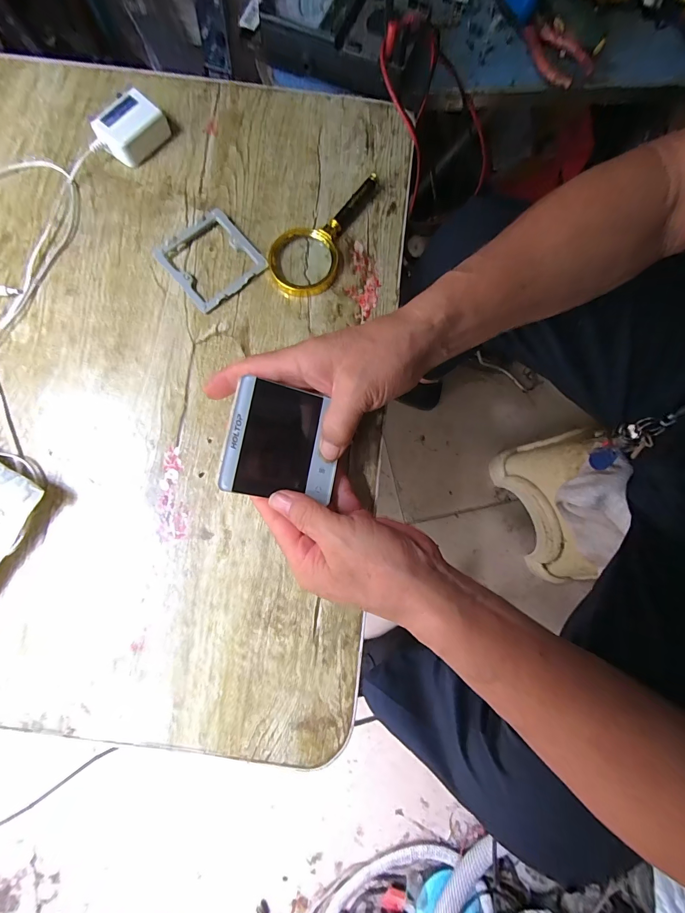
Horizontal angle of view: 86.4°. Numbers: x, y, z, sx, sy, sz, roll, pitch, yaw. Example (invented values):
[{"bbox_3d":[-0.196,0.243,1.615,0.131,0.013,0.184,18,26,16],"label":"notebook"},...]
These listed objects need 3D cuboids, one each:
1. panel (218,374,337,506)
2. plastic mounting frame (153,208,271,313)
[{"bbox_3d":[-0.044,-0.011,0.279,0.084,0.009,0.083,13,83,-27],"label":"panel"},{"bbox_3d":[-0.131,-0.197,0.363,0.084,0.008,0.086,-41,83,-8],"label":"plastic mounting frame"}]

